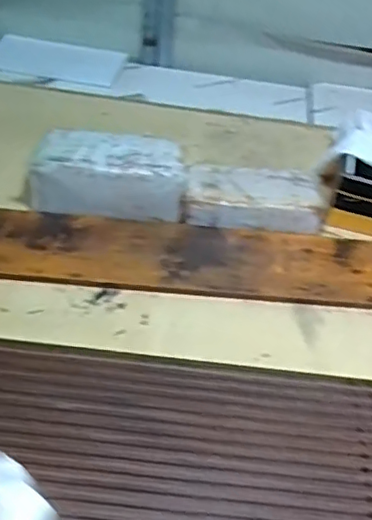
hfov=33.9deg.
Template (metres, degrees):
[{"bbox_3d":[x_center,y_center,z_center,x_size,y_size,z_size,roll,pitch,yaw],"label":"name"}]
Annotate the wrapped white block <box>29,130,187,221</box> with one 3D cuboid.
[{"bbox_3d":[-0.118,-0.123,0.902,0.218,0.098,0.107,0,42,-7],"label":"wrapped white block"}]

